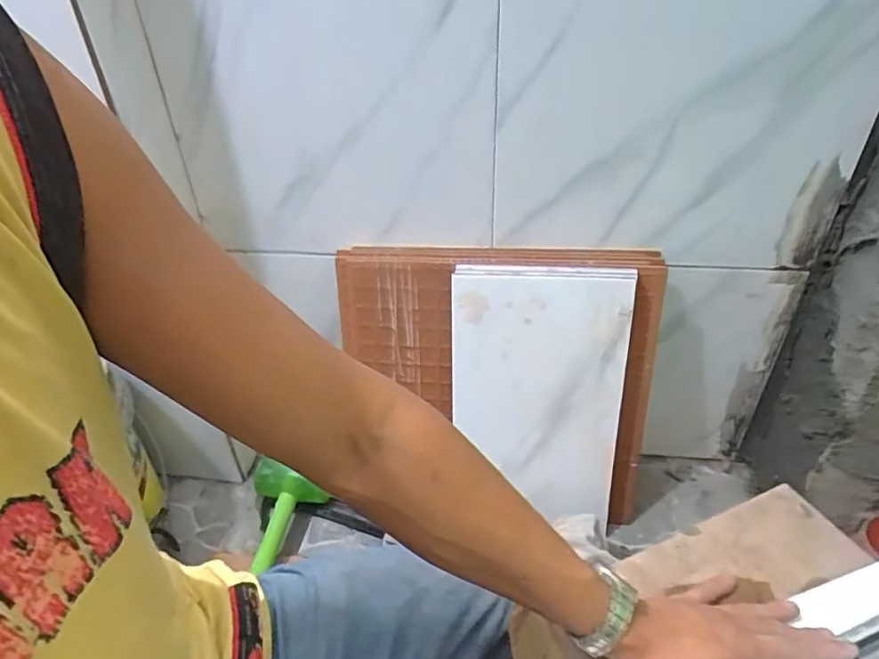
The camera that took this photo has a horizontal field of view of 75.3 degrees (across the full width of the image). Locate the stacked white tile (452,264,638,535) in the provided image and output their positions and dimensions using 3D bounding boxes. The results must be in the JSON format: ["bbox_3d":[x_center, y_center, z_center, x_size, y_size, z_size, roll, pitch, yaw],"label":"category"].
[{"bbox_3d":[0.128,0.088,0.763,0.221,0.344,0.020,5,22,12],"label":"stacked white tile"}]

